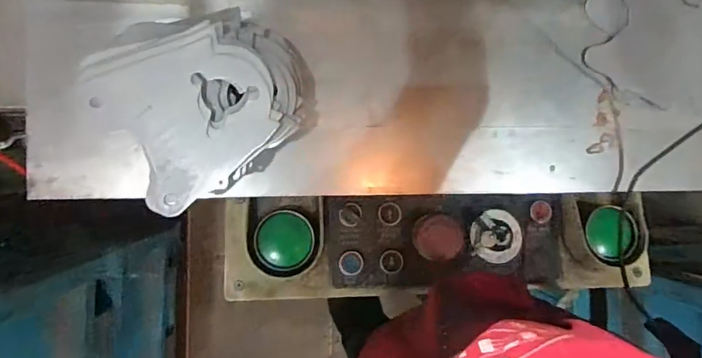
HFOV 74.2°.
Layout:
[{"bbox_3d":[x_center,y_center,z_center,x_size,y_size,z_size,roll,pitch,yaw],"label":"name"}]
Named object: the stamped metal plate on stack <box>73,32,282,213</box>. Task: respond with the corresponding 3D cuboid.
[{"bbox_3d":[-0.138,-0.058,0.393,0.142,0.009,0.138,-32,95,-3],"label":"stamped metal plate on stack"}]

